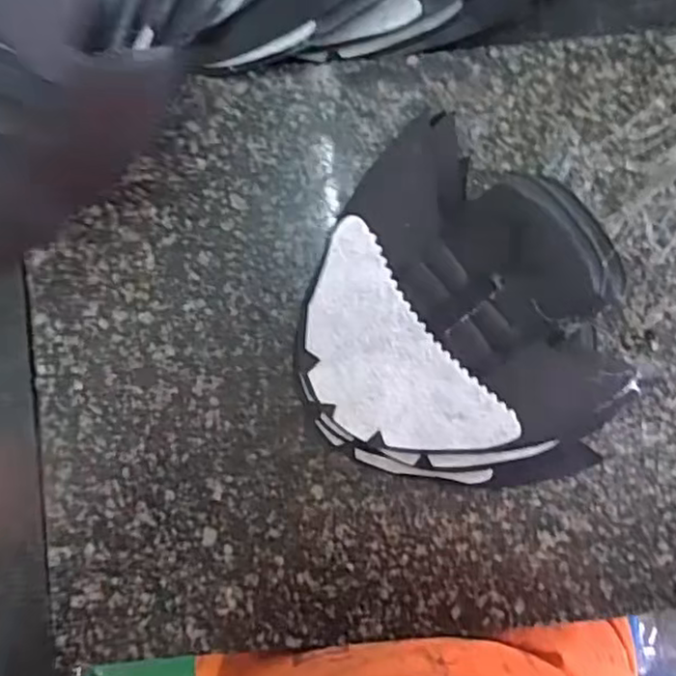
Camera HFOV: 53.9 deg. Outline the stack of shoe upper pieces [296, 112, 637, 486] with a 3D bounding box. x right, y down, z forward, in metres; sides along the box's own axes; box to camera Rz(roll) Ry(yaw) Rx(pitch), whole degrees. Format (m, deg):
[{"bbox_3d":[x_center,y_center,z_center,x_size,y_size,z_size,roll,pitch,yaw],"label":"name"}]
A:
[{"bbox_3d":[0.074,-0.002,0.379,0.186,0.029,0.178,31,89,0],"label":"stack of shoe upper pieces"}]

